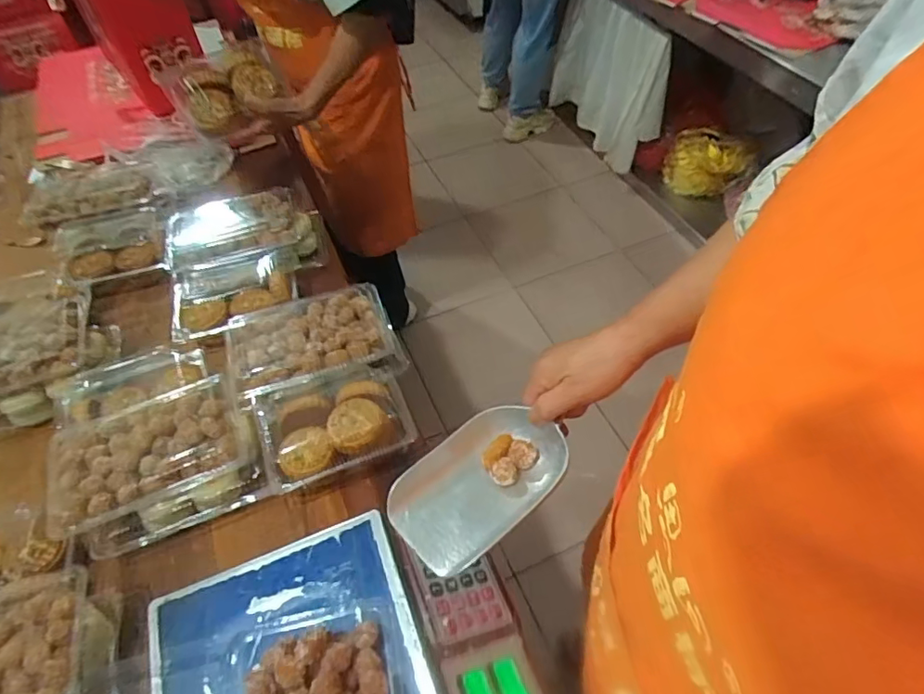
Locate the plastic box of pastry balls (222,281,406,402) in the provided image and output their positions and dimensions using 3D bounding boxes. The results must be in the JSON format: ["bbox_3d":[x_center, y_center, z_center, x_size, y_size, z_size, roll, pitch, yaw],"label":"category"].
[{"bbox_3d":[-0.196,0.000,0.746,0.218,0.068,0.130,-15,53,-8],"label":"plastic box of pastry balls"}]

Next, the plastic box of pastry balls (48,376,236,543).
[{"bbox_3d":[-0.363,0.120,0.626,0.192,0.040,0.121,-22,54,-14],"label":"plastic box of pastry balls"}]

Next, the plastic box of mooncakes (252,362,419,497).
[{"bbox_3d":[-0.159,0.092,0.686,0.181,0.060,0.122,-19,54,-12],"label":"plastic box of mooncakes"}]

